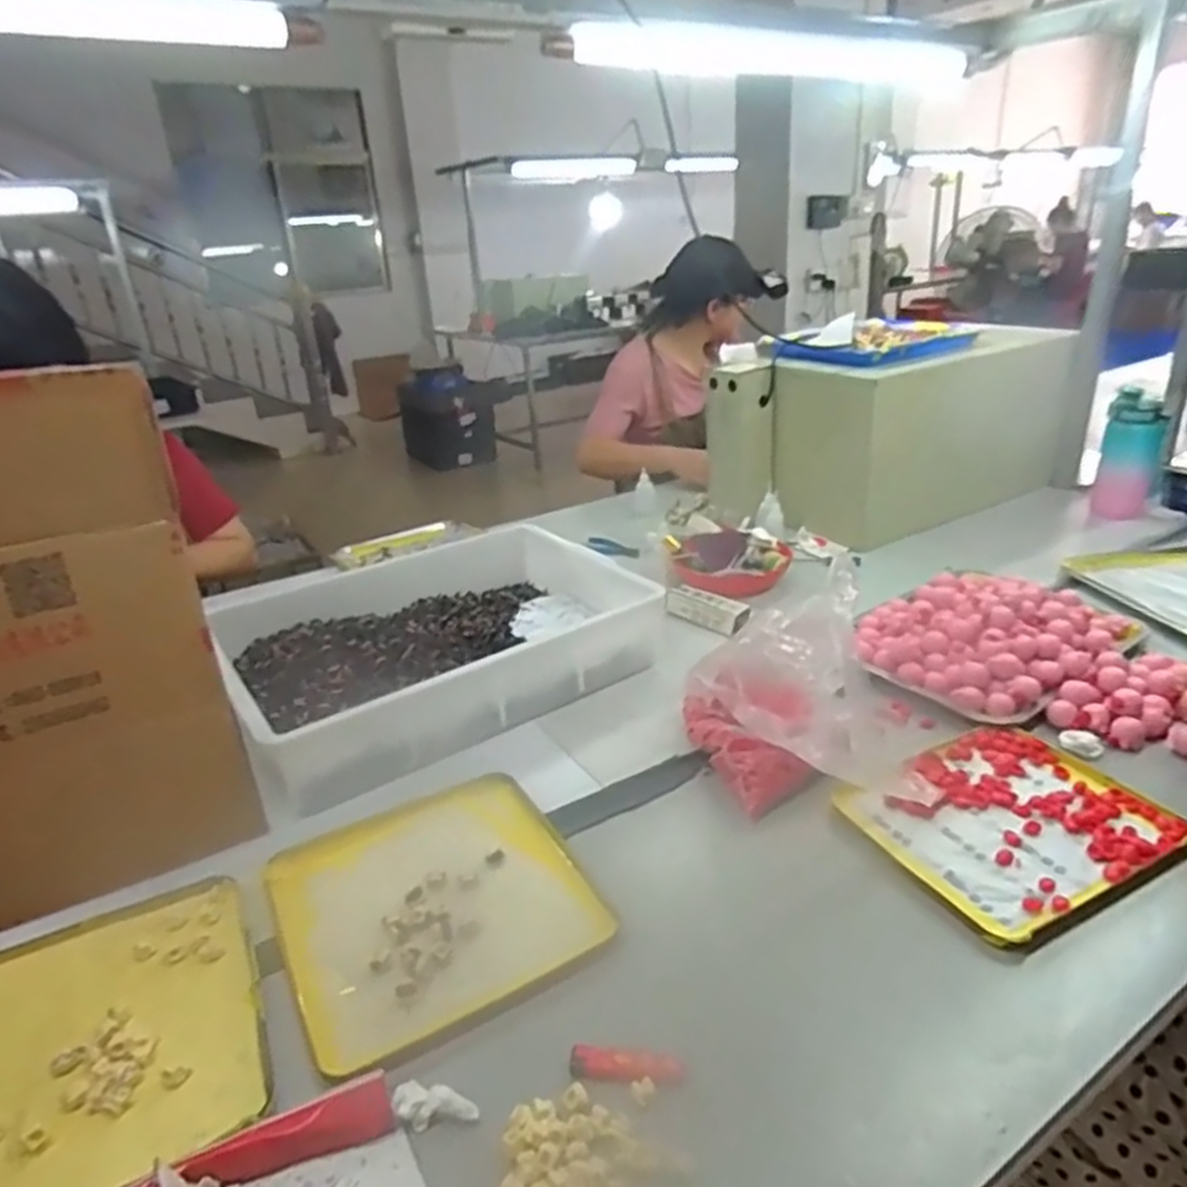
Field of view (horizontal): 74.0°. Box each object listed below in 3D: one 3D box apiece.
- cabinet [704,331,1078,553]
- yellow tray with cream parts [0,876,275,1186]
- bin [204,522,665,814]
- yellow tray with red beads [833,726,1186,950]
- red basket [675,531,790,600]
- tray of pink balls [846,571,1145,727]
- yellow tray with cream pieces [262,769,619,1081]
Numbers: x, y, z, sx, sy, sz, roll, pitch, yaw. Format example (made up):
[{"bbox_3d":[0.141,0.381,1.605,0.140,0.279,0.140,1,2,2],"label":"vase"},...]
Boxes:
[{"bbox_3d":[0.545,-0.302,1.450,0.603,0.274,0.299,-17,28,-27],"label":"cabinet"},{"bbox_3d":[-0.360,0.316,0.546,0.236,0.022,0.267,-17,28,-27],"label":"yellow tray with cream parts"},{"bbox_3d":[-0.195,0.056,0.996,0.505,0.105,0.336,-18,28,-29],"label":"bin"},{"bbox_3d":[0.373,0.207,0.712,0.235,0.024,0.198,-15,27,-23],"label":"yellow tray with red beads"},{"bbox_3d":[0.219,-0.053,1.228,0.171,0.055,0.168,7,27,22],"label":"red basket"},{"bbox_3d":[0.483,0.044,0.968,0.325,0.055,0.240,-20,29,-32],"label":"tray of pink balls"},{"bbox_3d":[-0.134,0.256,0.667,0.242,0.029,0.241,-19,29,-30],"label":"yellow tray with cream pieces"}]

